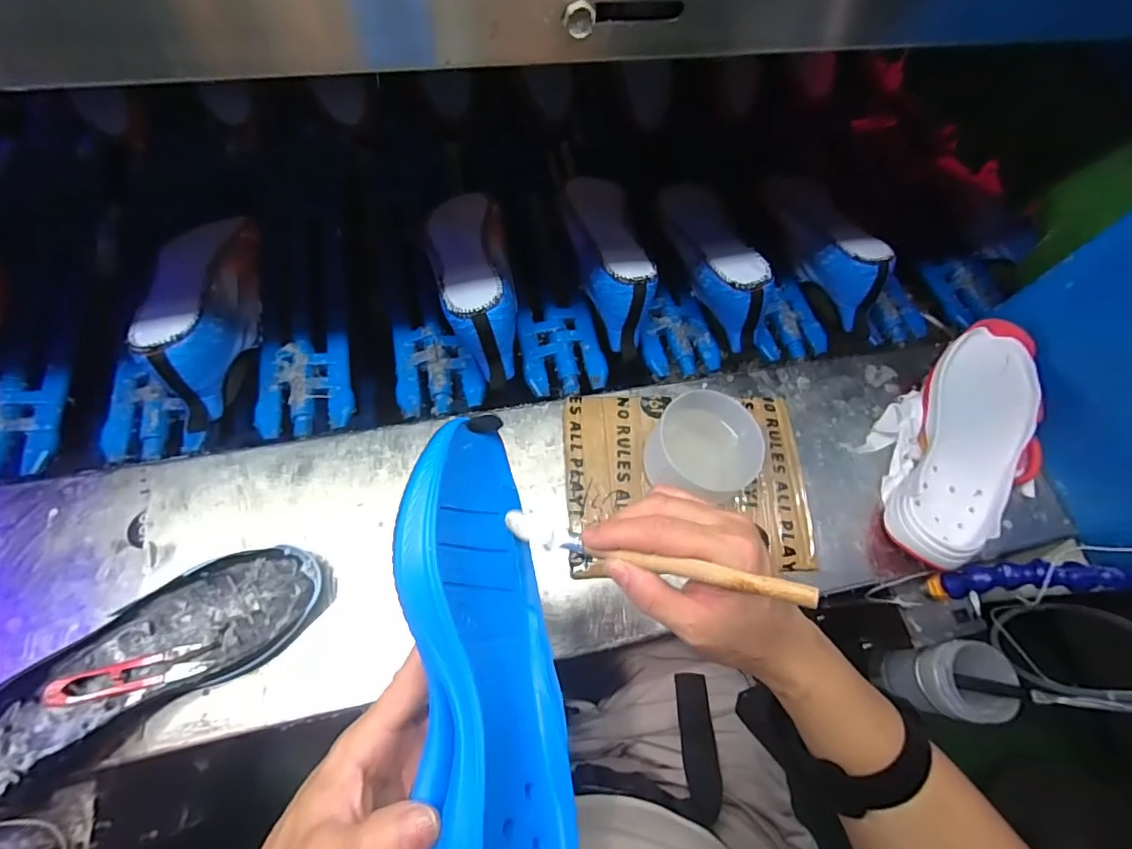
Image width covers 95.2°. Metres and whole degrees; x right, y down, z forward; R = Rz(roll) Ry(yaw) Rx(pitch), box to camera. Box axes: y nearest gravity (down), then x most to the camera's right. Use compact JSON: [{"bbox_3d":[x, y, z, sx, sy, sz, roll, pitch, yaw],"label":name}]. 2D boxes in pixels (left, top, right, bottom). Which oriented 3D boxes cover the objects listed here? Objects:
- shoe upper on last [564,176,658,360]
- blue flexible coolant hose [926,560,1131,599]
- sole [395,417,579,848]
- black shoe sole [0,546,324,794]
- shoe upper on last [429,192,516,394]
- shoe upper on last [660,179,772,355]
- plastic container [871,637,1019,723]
[{"bbox_3d":[0.051,-0.203,0.596,0.085,0.072,0.251,-6,64,-7],"label":"shoe upper on last"},{"bbox_3d":[0.395,0.131,0.438,0.144,0.035,0.023,-16,57,33],"label":"blue flexible coolant hose"},{"bbox_3d":[-0.043,0.133,0.279,0.050,0.105,0.276,-22,66,22],"label":"sole"},{"bbox_3d":[-0.307,0.168,0.392,0.239,0.042,0.096,-27,73,-15],"label":"black shoe sole"},{"bbox_3d":[-0.102,-0.157,0.568,0.085,0.107,0.246,-7,69,-8],"label":"shoe upper on last"},{"bbox_3d":[0.176,-0.205,0.627,0.099,0.097,0.234,-1,63,-4],"label":"shoe upper on last"},{"bbox_3d":[0.400,0.274,0.552,0.071,0.113,0.071,1,68,-5],"label":"plastic container"}]

